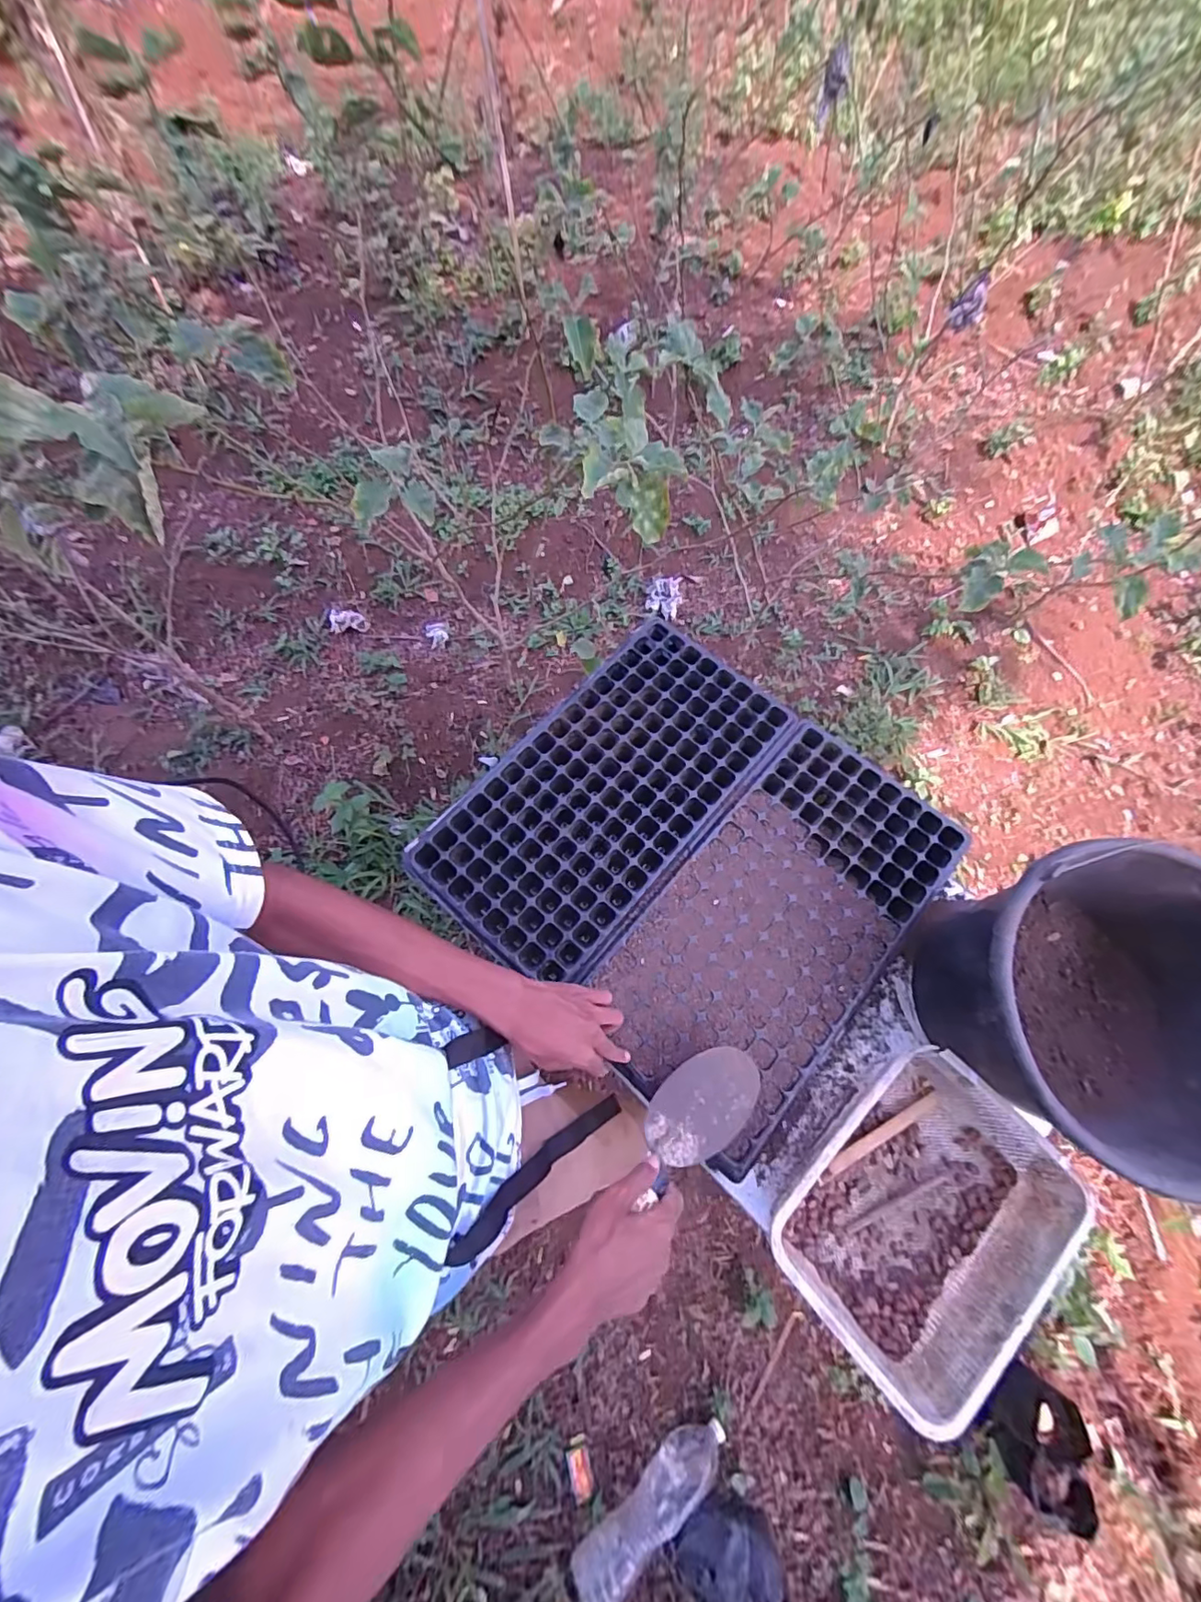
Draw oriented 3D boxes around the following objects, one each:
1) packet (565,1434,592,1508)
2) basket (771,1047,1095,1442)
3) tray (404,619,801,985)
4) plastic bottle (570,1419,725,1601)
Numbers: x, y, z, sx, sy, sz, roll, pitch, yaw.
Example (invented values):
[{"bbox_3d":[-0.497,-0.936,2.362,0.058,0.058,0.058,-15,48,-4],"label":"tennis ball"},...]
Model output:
[{"bbox_3d":[-0.040,1.262,1.010,0.040,0.020,0.085,-14,70,-3],"label":"packet"},{"bbox_3d":[0.337,0.435,0.576,0.282,0.089,0.215,-42,76,-13],"label":"basket"},{"bbox_3d":[0.012,-0.020,0.753,0.283,0.034,0.519,40,76,15],"label":"tray"},{"bbox_3d":[0.095,1.279,0.966,0.323,0.066,0.073,-24,70,-26],"label":"plastic bottle"}]

